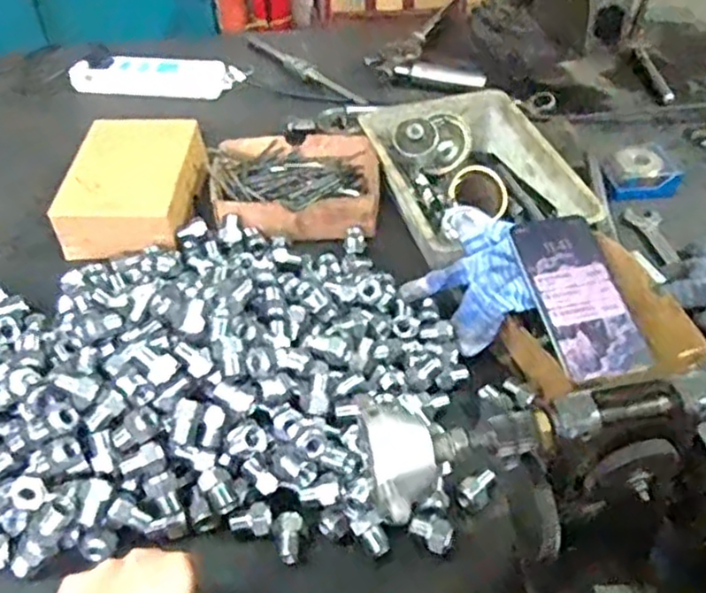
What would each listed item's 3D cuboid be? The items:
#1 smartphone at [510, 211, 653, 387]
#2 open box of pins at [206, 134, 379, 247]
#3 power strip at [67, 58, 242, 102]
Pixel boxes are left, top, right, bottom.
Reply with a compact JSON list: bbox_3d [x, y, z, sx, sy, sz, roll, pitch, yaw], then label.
[{"bbox_3d":[0.189,-0.003,0.588,0.074,0.009,0.154,-10,61,-10],"label":"smartphone"},{"bbox_3d":[-0.059,-0.119,0.749,0.170,0.046,0.141,-3,44,-2],"label":"open box of pins"},{"bbox_3d":[-0.265,-0.297,0.950,0.231,0.032,0.051,-1,44,0],"label":"power strip"}]

